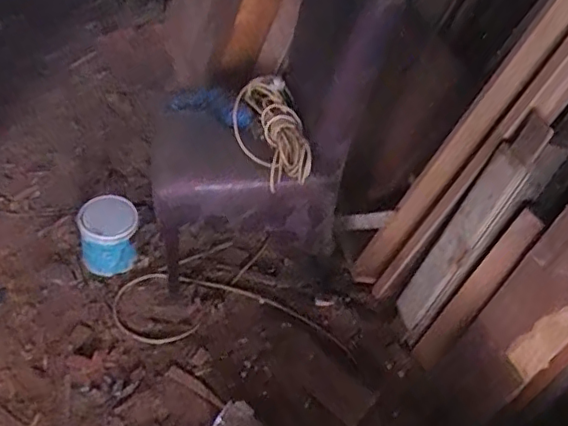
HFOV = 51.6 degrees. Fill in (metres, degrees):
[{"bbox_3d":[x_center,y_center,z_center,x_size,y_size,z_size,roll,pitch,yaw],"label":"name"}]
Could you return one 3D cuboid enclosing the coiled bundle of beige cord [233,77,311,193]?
[{"bbox_3d":[-0.047,-0.229,1.640,0.174,0.137,0.327,-2,46,-12],"label":"coiled bundle of beige cord"}]

